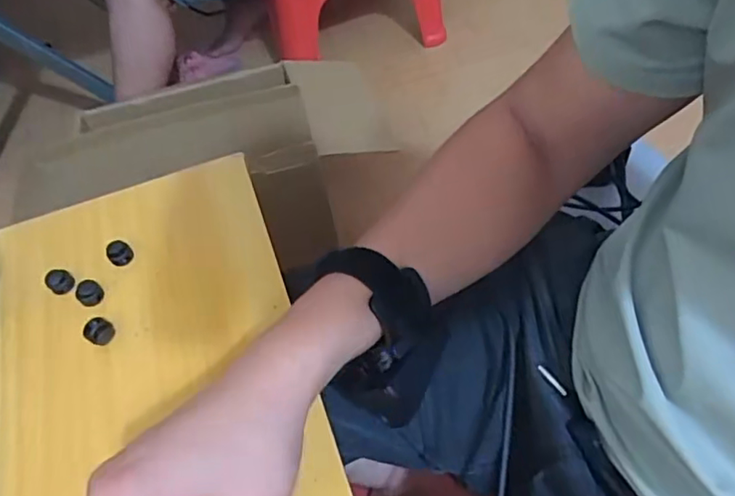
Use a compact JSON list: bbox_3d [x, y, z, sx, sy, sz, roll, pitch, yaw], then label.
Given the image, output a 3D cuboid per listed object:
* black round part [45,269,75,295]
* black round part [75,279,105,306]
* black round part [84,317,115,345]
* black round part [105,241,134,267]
[{"bbox_3d":[-0.222,0.023,0.416,0.016,0.009,0.019,-39,59,-21],"label":"black round part"},{"bbox_3d":[-0.197,0.031,0.408,0.018,0.011,0.015,-39,59,-21],"label":"black round part"},{"bbox_3d":[-0.180,0.056,0.387,0.013,0.015,0.016,26,60,22],"label":"black round part"},{"bbox_3d":[-0.184,0.003,0.427,0.017,0.011,0.017,-3,53,4],"label":"black round part"}]

